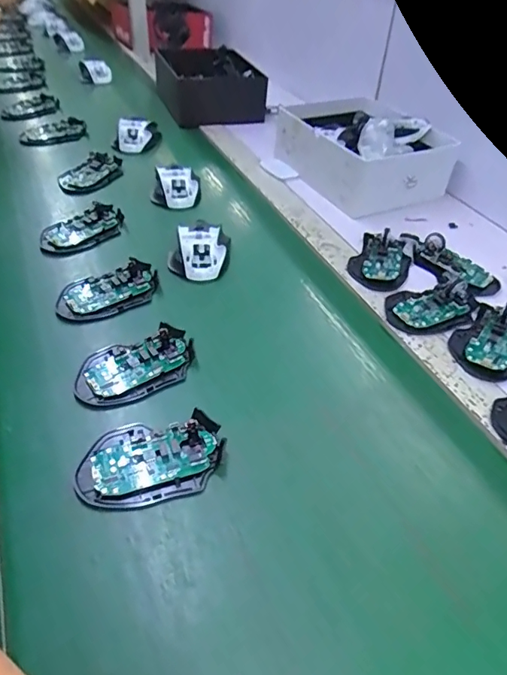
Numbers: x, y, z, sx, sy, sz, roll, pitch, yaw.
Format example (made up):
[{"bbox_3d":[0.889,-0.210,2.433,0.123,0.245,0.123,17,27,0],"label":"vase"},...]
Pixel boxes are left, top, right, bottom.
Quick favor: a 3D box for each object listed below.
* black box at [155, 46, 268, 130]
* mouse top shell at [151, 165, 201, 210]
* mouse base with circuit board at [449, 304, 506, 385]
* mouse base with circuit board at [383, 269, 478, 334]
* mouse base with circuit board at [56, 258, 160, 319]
[{"bbox_3d":[-0.102,-0.548,1.026,0.200,0.082,0.268,-9,44,-14],"label":"black box"},{"bbox_3d":[-0.116,-0.231,0.714,0.074,0.036,0.078,-3,43,-9],"label":"mouse top shell"},{"bbox_3d":[0.257,0.000,0.505,0.073,0.031,0.105,30,49,25],"label":"mouse base with circuit board"},{"bbox_3d":[0.213,-0.043,0.553,0.125,0.024,0.075,-18,47,-23],"label":"mouse base with circuit board"},{"bbox_3d":[-0.165,-0.056,0.540,0.113,0.016,0.069,-20,48,-24],"label":"mouse base with circuit board"}]

